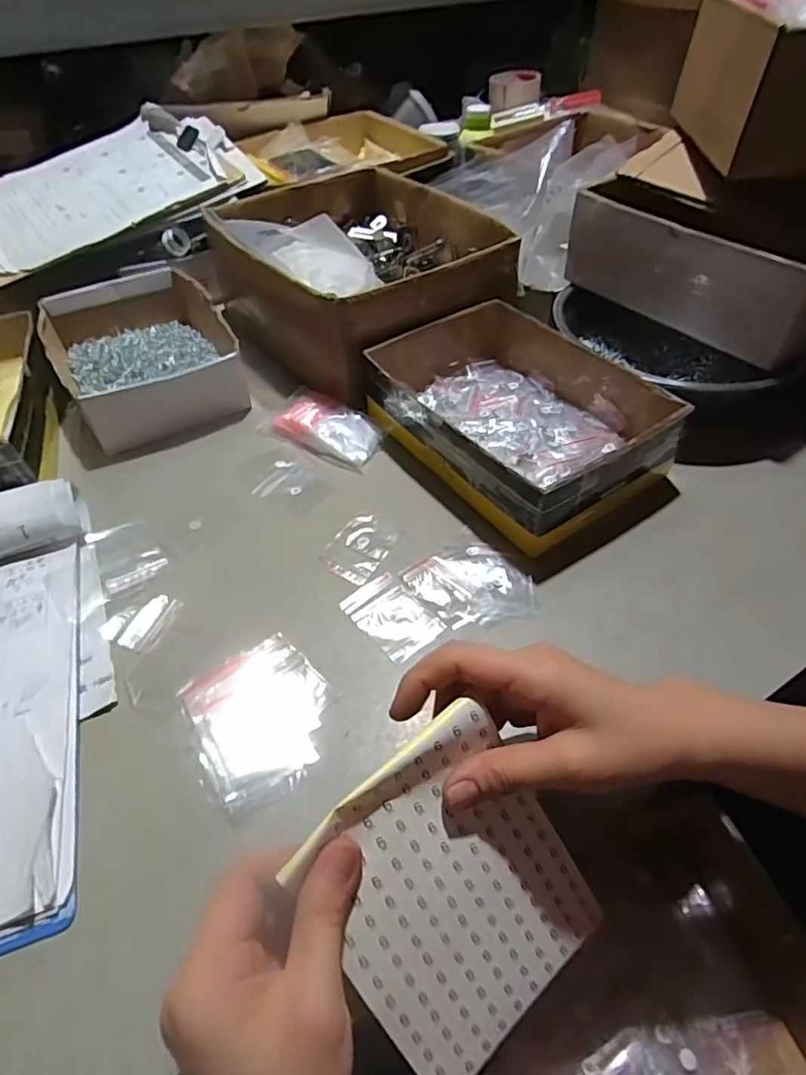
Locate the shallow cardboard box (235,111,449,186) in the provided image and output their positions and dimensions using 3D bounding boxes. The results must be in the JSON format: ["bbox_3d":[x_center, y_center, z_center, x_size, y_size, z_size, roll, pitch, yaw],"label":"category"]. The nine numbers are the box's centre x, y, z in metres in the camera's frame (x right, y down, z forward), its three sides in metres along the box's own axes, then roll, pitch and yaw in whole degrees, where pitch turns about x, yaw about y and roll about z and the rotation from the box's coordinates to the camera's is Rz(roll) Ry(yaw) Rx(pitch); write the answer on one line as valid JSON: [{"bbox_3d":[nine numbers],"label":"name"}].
[{"bbox_3d":[-0.101,-0.570,0.841,0.256,0.046,0.232,-35,56,-26],"label":"shallow cardboard box"}]

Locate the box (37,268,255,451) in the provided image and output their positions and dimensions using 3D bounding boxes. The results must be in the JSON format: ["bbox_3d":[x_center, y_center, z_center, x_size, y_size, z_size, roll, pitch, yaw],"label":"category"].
[{"bbox_3d":[-0.288,-0.205,0.623,0.166,0.068,0.241,-23,52,-18],"label":"box"}]

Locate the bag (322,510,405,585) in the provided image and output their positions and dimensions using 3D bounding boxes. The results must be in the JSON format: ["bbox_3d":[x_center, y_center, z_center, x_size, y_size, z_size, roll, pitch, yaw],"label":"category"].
[{"bbox_3d":[-0.035,0.008,0.467,0.049,0.005,0.064,26,54,23],"label":"bag"}]

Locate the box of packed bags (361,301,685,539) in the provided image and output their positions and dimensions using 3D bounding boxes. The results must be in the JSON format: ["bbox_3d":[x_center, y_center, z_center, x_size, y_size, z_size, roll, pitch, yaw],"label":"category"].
[{"bbox_3d":[0.100,-0.119,0.523,0.178,0.072,0.255,-29,54,-22],"label":"box of packed bags"}]

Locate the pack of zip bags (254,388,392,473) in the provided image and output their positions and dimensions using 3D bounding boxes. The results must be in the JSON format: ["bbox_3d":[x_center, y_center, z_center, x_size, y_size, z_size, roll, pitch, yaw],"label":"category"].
[{"bbox_3d":[-0.083,-0.112,0.561,0.131,0.020,0.072,22,53,20],"label":"pack of zip bags"}]

